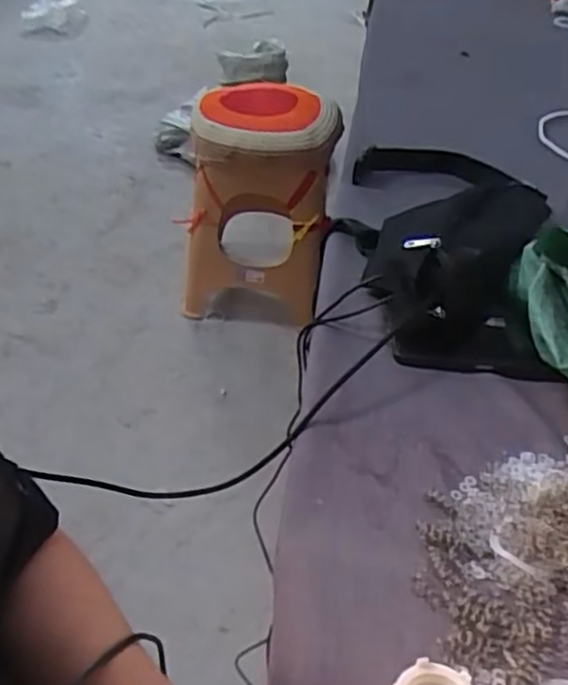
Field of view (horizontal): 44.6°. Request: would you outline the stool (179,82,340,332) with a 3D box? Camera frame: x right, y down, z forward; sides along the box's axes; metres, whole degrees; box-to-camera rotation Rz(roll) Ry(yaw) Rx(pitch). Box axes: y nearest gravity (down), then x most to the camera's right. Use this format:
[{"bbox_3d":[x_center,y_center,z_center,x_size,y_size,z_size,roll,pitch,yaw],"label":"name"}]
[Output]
[{"bbox_3d":[-0.044,-0.340,1.671,0.320,0.504,0.328,12,42,6],"label":"stool"}]

